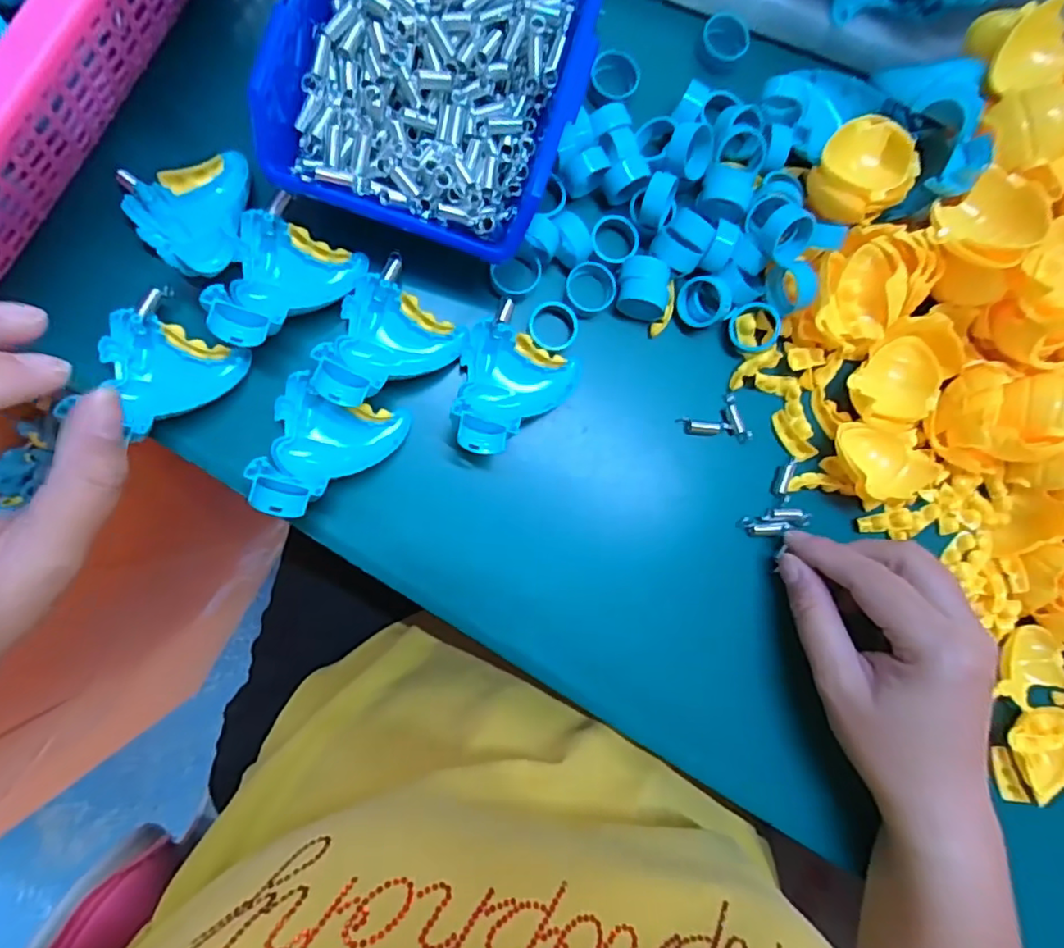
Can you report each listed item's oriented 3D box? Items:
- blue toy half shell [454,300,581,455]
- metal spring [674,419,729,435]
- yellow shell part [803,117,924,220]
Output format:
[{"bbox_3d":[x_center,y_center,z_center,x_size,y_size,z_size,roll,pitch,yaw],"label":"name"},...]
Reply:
[{"bbox_3d":[-0.014,-0.044,0.289,0.055,0.038,0.068,38,89,-4],"label":"blue toy half shell"},{"bbox_3d":[0.090,-0.024,0.314,0.027,0.007,0.008,5,92,-3],"label":"metal spring"},{"bbox_3d":[0.169,-0.155,0.303,0.046,0.021,0.045,0,92,-3],"label":"yellow shell part"}]

